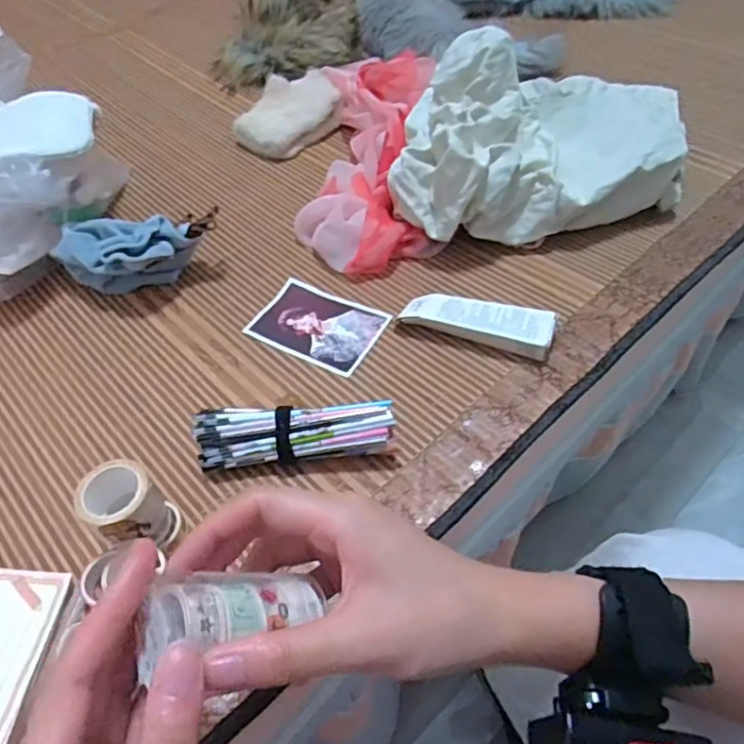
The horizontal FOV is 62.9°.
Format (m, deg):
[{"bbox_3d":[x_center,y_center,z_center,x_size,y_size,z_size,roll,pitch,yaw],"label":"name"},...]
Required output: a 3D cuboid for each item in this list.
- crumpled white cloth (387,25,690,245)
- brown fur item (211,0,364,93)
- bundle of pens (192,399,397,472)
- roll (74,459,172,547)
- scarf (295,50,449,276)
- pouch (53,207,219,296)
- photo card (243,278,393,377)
[{"bbox_3d":[0.173,-0.223,0.571,0.327,0.137,0.170,-19,53,-12],"label":"crumpled white cloth"},{"bbox_3d":[-0.087,-0.530,0.877,0.169,0.076,0.397,9,52,10],"label":"brown fur item"},{"bbox_3d":[-0.052,0.047,0.421,0.131,0.036,0.033,-3,51,0],"label":"bundle of pens"},{"bbox_3d":[-0.146,0.077,0.355,0.040,0.031,0.045,-34,57,-22],"label":"roll"},{"bbox_3d":[-0.005,-0.235,0.640,0.143,0.062,0.339,-1,51,2],"label":"scarf"},{"bbox_3d":[-0.206,-0.101,0.538,0.140,0.058,0.058,-9,51,-4],"label":"pouch"},{"bbox_3d":[-0.045,-0.042,0.517,0.105,0.005,0.074,23,56,20],"label":"photo card"}]

